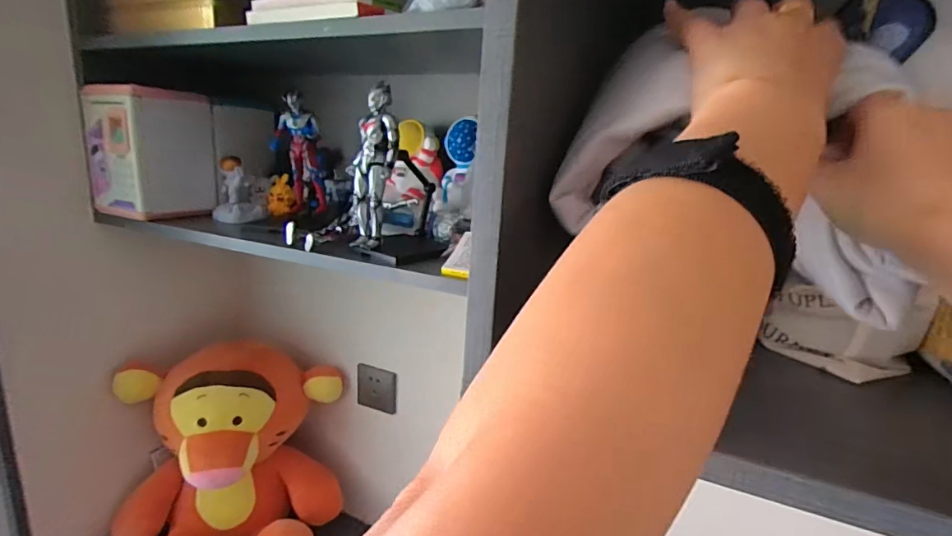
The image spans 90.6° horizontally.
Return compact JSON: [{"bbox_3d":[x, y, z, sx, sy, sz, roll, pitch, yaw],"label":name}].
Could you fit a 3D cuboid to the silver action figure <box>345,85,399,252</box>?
[{"bbox_3d":[-0.122,-0.119,0.562,0.054,0.181,0.054,0,14,-11],"label":"silver action figure"}]

